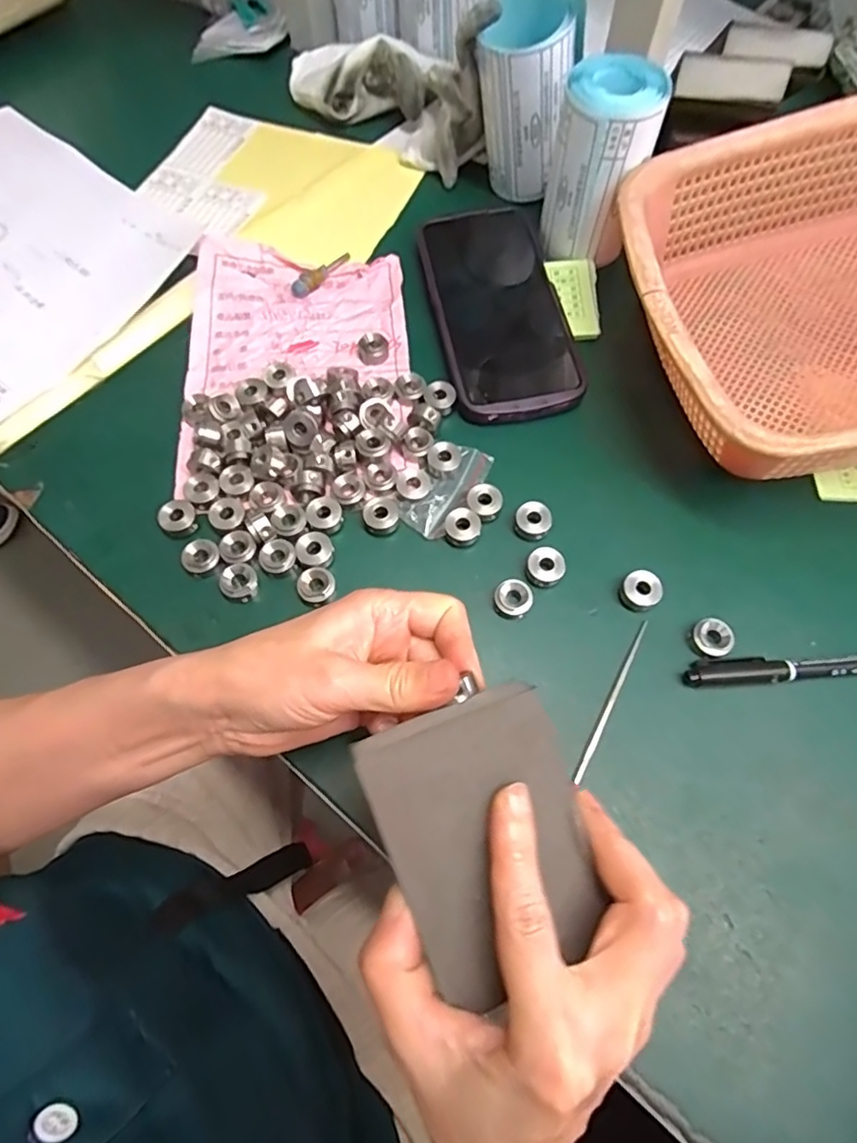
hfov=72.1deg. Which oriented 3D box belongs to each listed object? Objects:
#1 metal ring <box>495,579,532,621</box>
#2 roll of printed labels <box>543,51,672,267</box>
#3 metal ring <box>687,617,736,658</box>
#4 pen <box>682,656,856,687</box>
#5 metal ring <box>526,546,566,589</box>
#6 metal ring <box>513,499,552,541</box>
[{"bbox_3d":[0.045,0.014,0.311,0.019,0.009,0.019,0,66,1],"label":"metal ring"},{"bbox_3d":[0.109,-0.259,0.370,0.054,0.093,0.064,13,67,7],"label":"roll of printed labels"},{"bbox_3d":[0.144,0.034,0.300,0.017,0.012,0.020,-30,69,-12],"label":"metal ring"},{"bbox_3d":[0.198,0.047,0.295,0.137,0.009,0.013,-3,66,0],"label":"pen"},{"bbox_3d":[0.063,-0.002,0.316,0.020,0.015,0.018,21,68,10],"label":"metal ring"},{"bbox_3d":[0.058,-0.027,0.327,0.019,0.014,0.019,0,66,1],"label":"metal ring"}]

